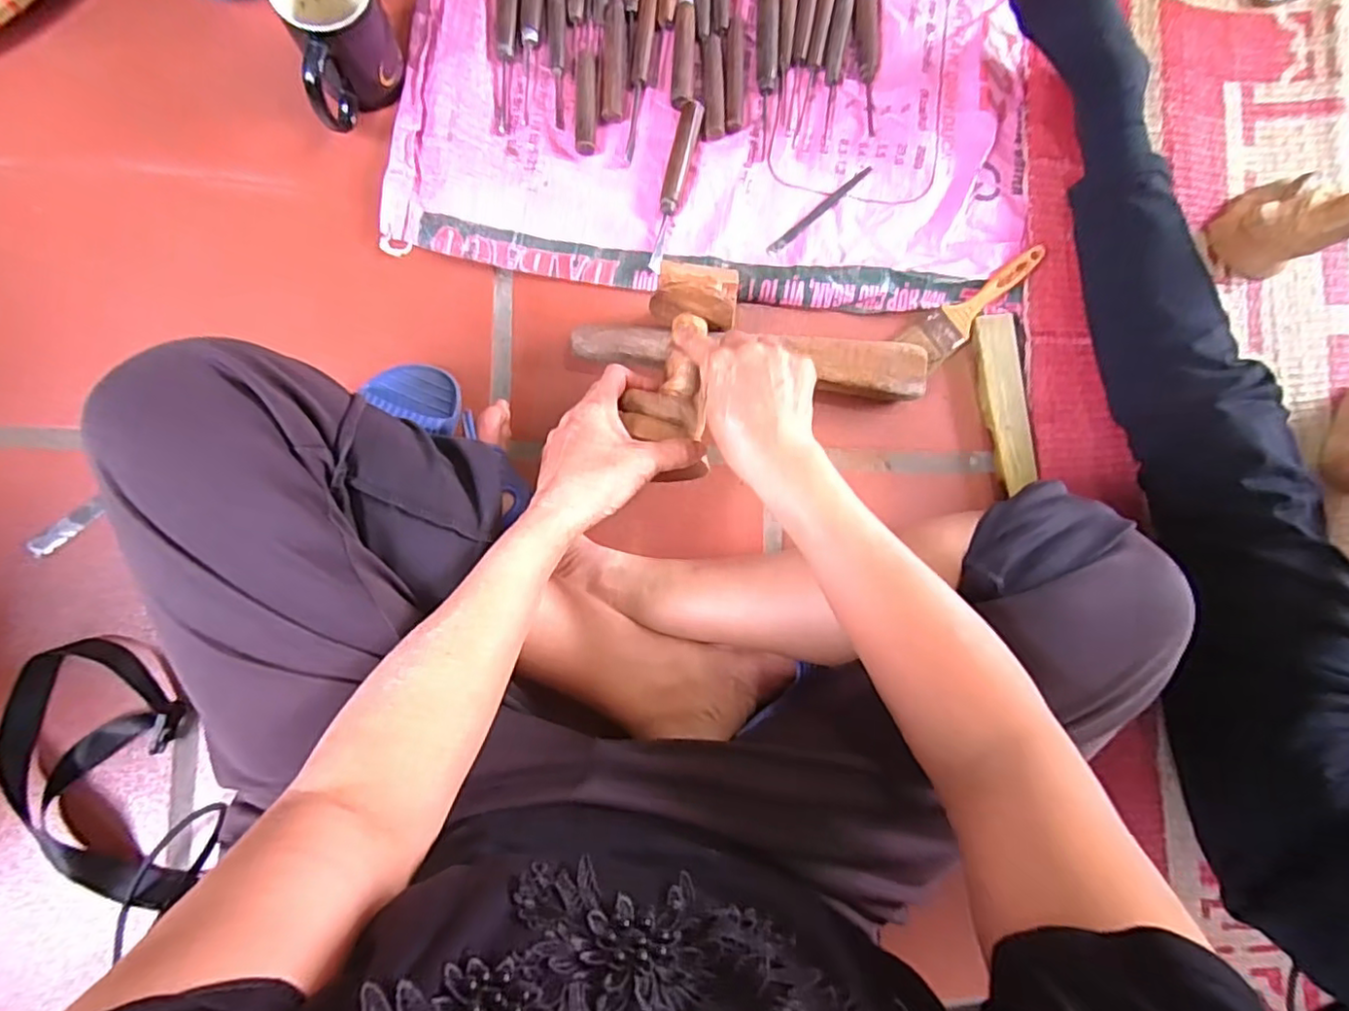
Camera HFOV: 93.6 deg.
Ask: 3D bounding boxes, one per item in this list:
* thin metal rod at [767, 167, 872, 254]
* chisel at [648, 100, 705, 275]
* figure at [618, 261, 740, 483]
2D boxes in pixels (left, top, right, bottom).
[{"bbox_3d":[0.145,-0.297,0.635,0.136,0.004,0.010,-41,91,-6],"label":"thin metal rod"},{"bbox_3d":[-0.001,-0.307,0.610,0.020,0.014,0.168,15,85,-4],"label":"chisel"},{"bbox_3d":[0.005,-0.116,0.536,0.073,0.060,0.175,13,71,-4],"label":"figure"}]

